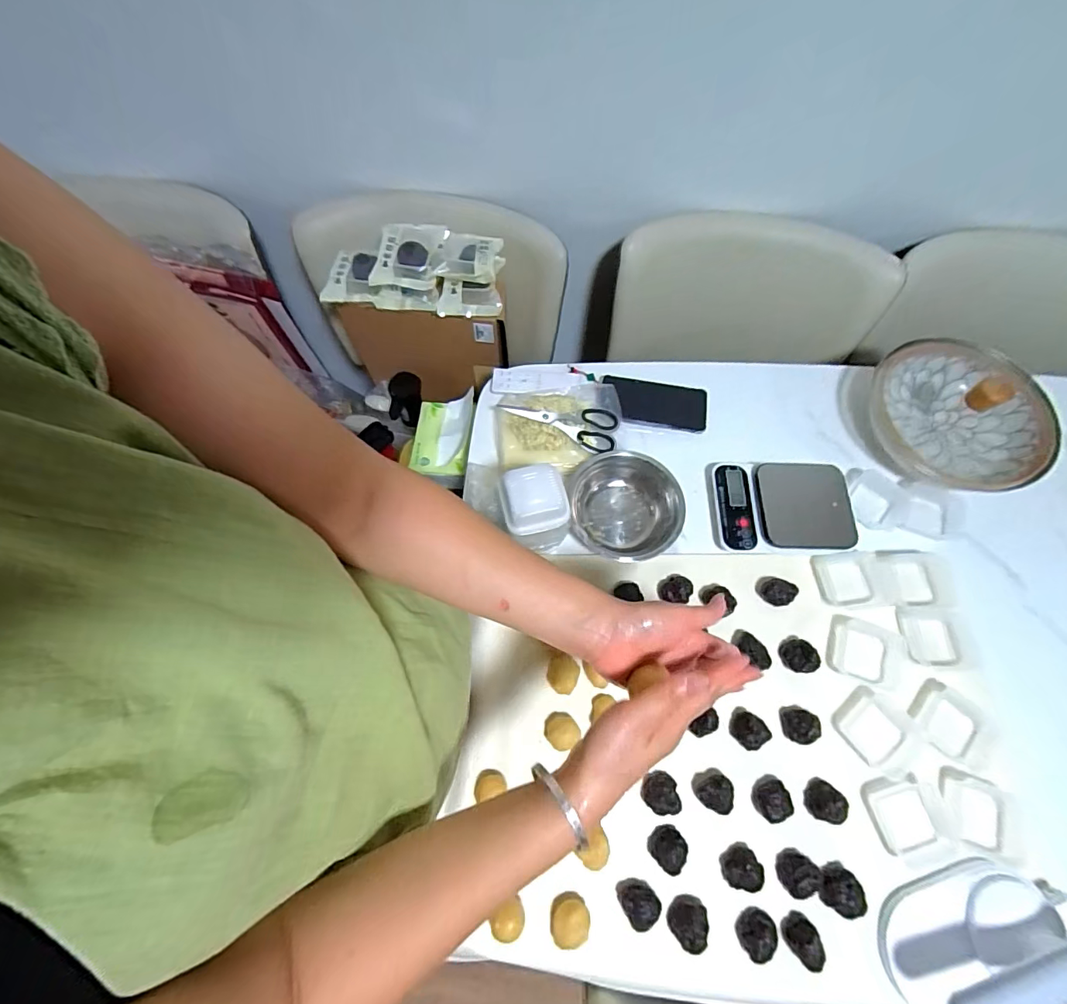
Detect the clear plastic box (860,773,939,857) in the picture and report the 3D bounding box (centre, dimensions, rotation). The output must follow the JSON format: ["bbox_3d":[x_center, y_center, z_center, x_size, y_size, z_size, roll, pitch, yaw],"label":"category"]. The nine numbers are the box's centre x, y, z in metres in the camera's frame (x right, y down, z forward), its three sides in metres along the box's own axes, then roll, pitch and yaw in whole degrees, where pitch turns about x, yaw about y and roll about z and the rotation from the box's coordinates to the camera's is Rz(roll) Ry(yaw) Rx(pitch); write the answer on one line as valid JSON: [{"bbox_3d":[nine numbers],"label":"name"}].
[{"bbox_3d":[0.416,0.354,0.522,0.059,0.020,0.073,-16,71,-6],"label":"clear plastic box"}]

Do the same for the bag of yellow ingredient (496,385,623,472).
[{"bbox_3d":[0.035,-0.109,0.663,0.174,0.033,0.129,0,70,0],"label":"bag of yellow ingredient"}]

